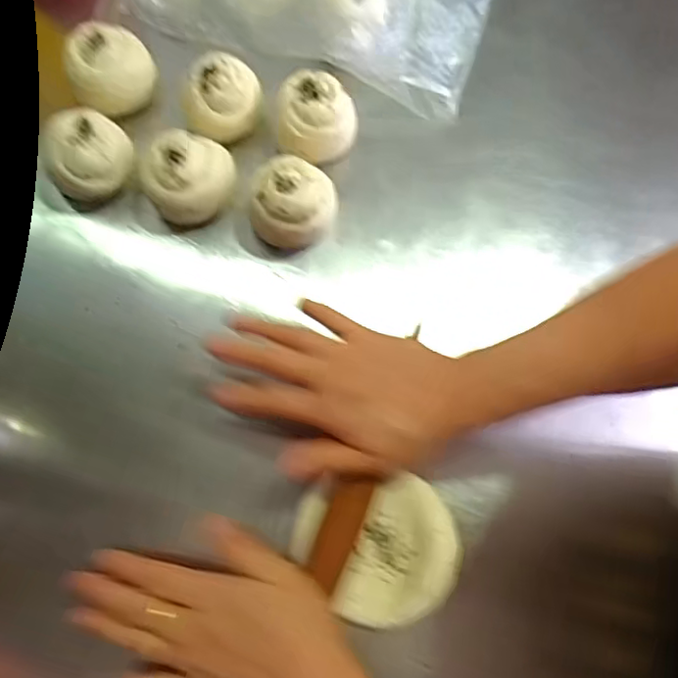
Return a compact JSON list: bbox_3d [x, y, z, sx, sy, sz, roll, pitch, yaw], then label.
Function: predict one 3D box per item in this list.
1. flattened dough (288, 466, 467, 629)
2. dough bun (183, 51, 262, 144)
[{"bbox_3d":[0.026,0.145,0.423,0.107,0.018,0.091,-11,73,-4],"label":"flattened dough"},{"bbox_3d":[-0.096,-0.204,0.510,0.063,0.043,0.071,0,73,-1],"label":"dough bun"}]

